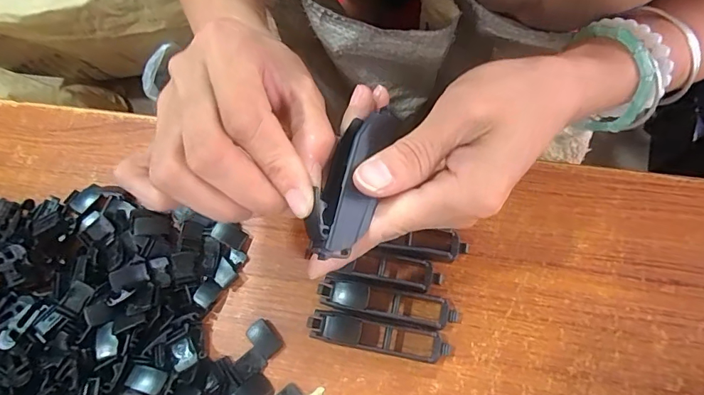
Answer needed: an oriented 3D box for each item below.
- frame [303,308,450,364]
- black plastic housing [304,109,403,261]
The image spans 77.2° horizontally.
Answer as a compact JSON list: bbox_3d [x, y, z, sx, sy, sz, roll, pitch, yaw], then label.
[{"bbox_3d":[0.014,0.077,0.241,0.075,0.018,0.016,9,66,7],"label":"frame"},{"bbox_3d":[0.000,-0.009,0.182,0.022,0.014,0.067,17,70,11],"label":"black plastic housing"}]

